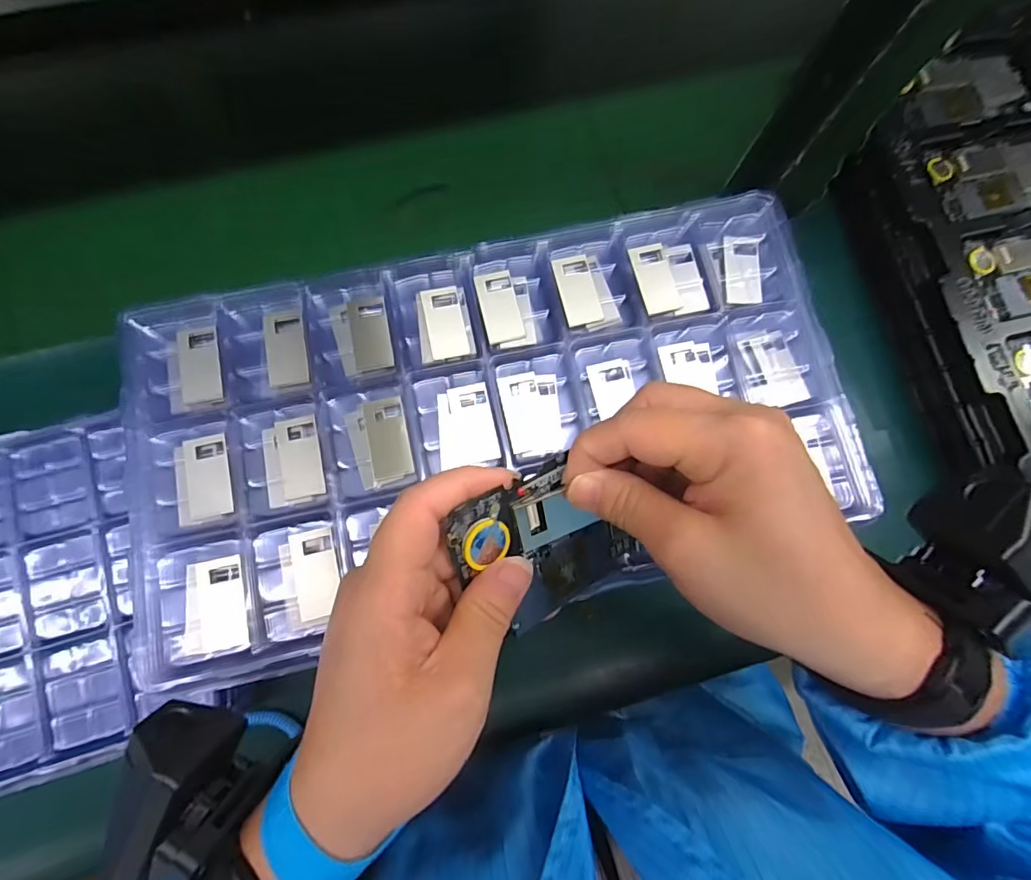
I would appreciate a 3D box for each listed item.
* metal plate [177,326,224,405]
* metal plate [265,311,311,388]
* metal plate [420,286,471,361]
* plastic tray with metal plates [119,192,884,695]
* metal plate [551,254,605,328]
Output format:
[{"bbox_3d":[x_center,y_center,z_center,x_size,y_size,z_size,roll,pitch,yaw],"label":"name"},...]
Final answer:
[{"bbox_3d":[-0.176,-0.042,0.283,0.022,0.008,0.043,-8,77,-5],"label":"metal plate"},{"bbox_3d":[-0.129,-0.052,0.285,0.021,0.007,0.044,-8,77,-5],"label":"metal plate"},{"bbox_3d":[-0.041,-0.068,0.288,0.022,0.004,0.042,-12,77,-5],"label":"metal plate"},{"bbox_3d":[-0.009,-0.016,0.278,0.380,0.028,0.197,-12,77,-5],"label":"plastic tray with metal plates"},{"bbox_3d":[0.037,-0.088,0.294,0.022,0.004,0.043,-12,77,-5],"label":"metal plate"}]

